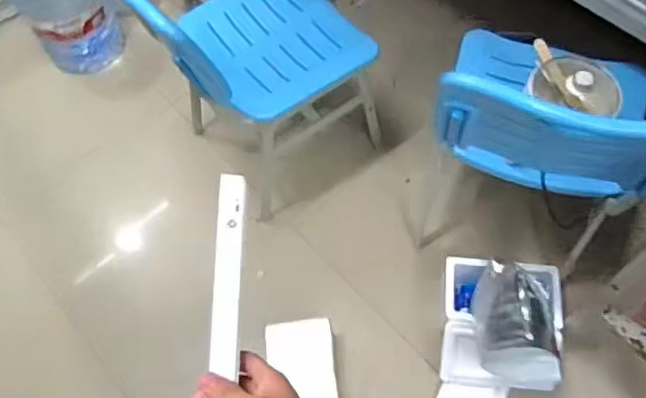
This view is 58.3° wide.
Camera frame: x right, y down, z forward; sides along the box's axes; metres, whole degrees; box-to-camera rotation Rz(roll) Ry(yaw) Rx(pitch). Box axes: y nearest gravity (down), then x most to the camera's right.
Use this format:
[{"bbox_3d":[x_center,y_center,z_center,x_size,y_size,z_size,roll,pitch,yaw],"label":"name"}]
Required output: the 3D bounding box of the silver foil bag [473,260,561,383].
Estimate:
[{"bbox_3d":[0.426,0.256,1.255,0.187,0.113,0.264,2,62,4],"label":"silver foil bag"}]

